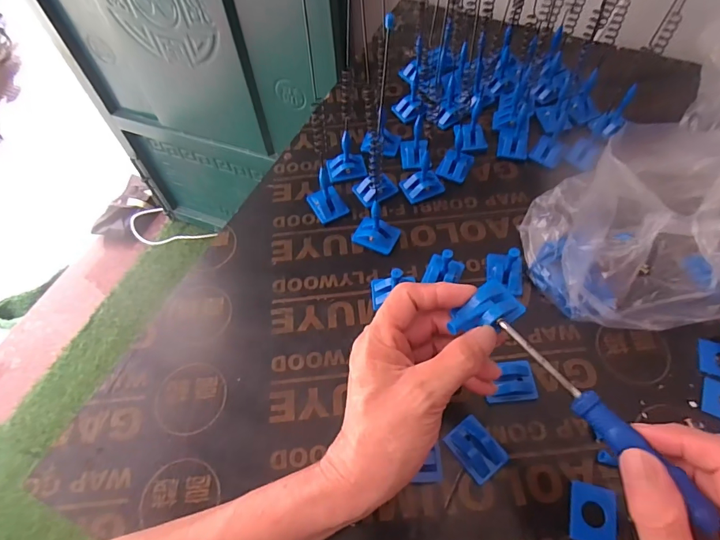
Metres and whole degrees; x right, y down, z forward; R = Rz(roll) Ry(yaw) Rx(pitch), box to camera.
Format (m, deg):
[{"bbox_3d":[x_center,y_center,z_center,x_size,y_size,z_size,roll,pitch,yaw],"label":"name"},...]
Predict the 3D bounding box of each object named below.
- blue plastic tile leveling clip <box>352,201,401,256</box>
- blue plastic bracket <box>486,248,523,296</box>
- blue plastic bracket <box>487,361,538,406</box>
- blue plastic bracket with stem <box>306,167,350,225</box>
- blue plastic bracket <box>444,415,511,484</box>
[{"bbox_3d":[0.015,-0.045,0.442,0.046,0.046,0.034,18,62,13],"label":"blue plastic tile leveling clip"},{"bbox_3d":[0.145,-0.007,0.416,0.034,0.042,0.042,8,60,7],"label":"blue plastic bracket"},{"bbox_3d":[0.132,0.098,0.377,0.043,0.008,0.033,-5,59,0],"label":"blue plastic bracket"},{"bbox_3d":[-0.036,-0.083,0.465,0.037,0.047,0.045,-27,62,-13],"label":"blue plastic bracket with stem"},{"bbox_3d":[0.094,0.145,0.348,0.034,0.009,0.044,-34,63,-16],"label":"blue plastic bracket"}]

